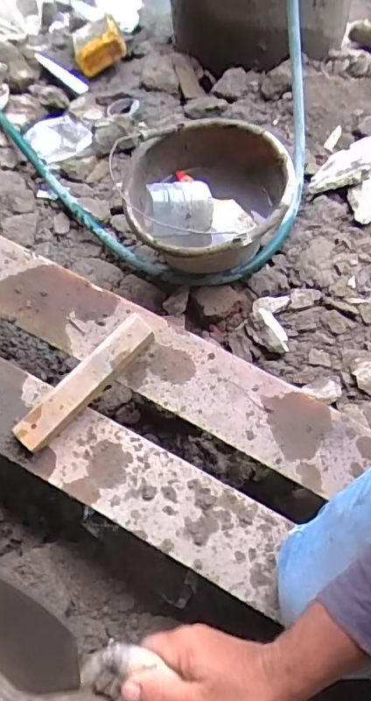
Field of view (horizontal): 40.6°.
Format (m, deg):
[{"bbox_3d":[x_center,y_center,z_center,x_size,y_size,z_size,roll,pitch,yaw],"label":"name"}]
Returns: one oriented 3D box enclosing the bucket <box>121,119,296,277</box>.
[{"bbox_3d":[0.039,-0.259,0.887,0.254,0.157,0.267,1,66,-1],"label":"bucket"}]

